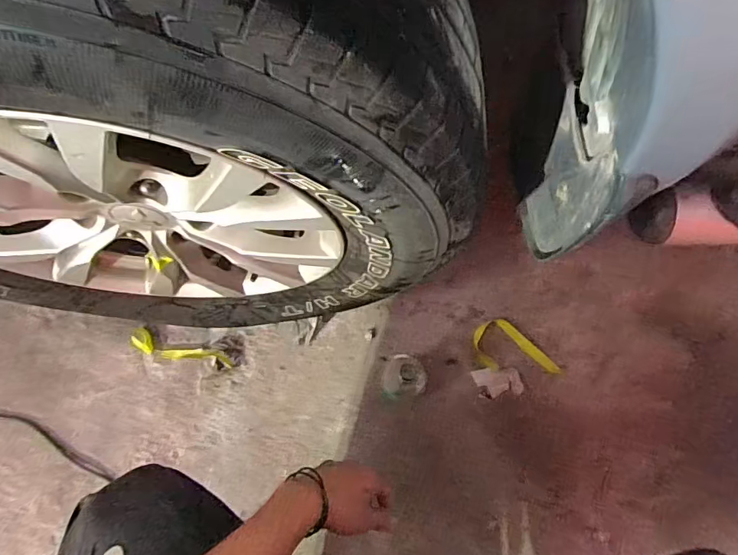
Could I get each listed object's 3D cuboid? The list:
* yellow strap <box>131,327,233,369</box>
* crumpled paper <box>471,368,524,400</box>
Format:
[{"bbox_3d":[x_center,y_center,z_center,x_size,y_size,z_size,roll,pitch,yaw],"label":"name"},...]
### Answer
[{"bbox_3d":[-0.333,0.133,0.848,0.179,0.030,0.038,16,72,6],"label":"yellow strap"},{"bbox_3d":[0.228,0.184,0.838,0.083,0.012,0.052,-10,71,-3],"label":"crumpled paper"}]

